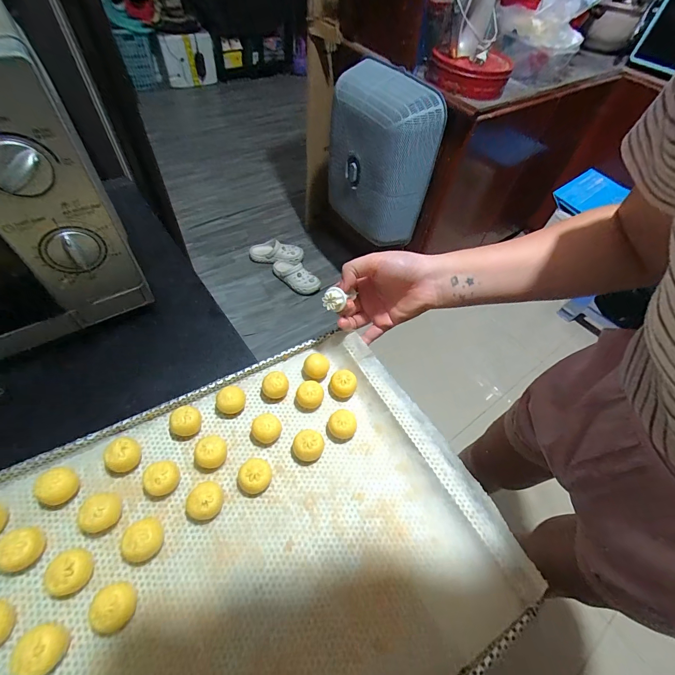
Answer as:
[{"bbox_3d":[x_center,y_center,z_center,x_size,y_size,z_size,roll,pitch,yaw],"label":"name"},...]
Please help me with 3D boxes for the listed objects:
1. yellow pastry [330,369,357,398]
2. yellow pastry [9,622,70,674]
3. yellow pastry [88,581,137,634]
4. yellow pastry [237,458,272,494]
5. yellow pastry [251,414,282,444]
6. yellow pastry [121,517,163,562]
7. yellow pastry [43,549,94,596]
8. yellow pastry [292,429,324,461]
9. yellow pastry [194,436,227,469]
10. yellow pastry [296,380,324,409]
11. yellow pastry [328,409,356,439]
[{"bbox_3d":[0.006,0.051,0.362,0.027,0.023,0.024,5,53,-5],"label":"yellow pastry"},{"bbox_3d":[-0.194,0.207,0.224,0.025,0.024,0.027,1,53,-8],"label":"yellow pastry"},{"bbox_3d":[-0.158,0.191,0.240,0.023,0.026,0.025,4,53,-5],"label":"yellow pastry"},{"bbox_3d":[-0.072,0.124,0.300,0.027,0.023,0.026,4,53,-5],"label":"yellow pastry"},{"bbox_3d":[-0.068,0.090,0.326,0.027,0.023,0.024,-6,55,-13],"label":"yellow pastry"},{"bbox_3d":[-0.150,0.160,0.265,0.027,0.025,0.028,4,53,-5],"label":"yellow pastry"},{"bbox_3d":[-0.197,0.174,0.250,0.026,0.022,0.025,-9,55,-15],"label":"yellow pastry"},{"bbox_3d":[-0.027,0.103,0.320,0.028,0.024,0.024,1,53,-8],"label":"yellow pastry"},{"bbox_3d":[-0.114,0.106,0.308,0.027,0.026,0.023,-35,65,-29],"label":"yellow pastry"},{"bbox_3d":[-0.028,0.061,0.351,0.026,0.024,0.023,-7,55,-14],"label":"yellow pastry"},{"bbox_3d":[0.005,0.088,0.335,0.026,0.025,0.024,4,53,-5],"label":"yellow pastry"}]

